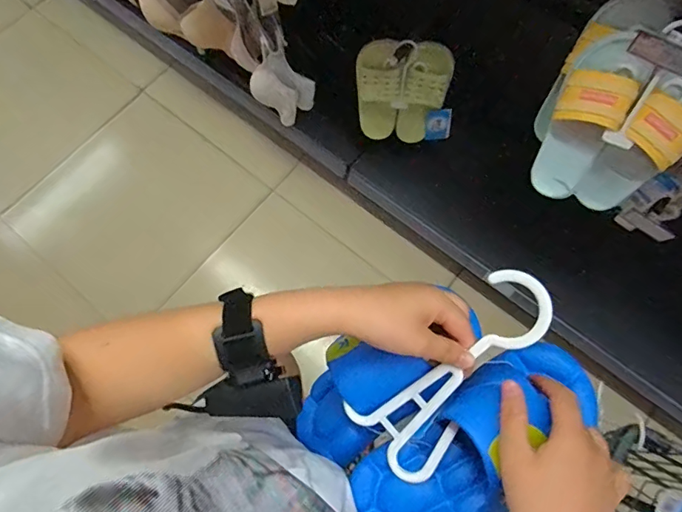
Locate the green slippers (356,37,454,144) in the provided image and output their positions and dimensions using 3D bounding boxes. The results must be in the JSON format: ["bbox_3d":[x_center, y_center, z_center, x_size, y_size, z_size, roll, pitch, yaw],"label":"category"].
[{"bbox_3d":[0.142,-0.368,1.091,0.202,0.253,0.089,-4,71,1],"label":"green slippers"}]

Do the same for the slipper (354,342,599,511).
[{"bbox_3d":[0.105,0.159,0.385,0.222,0.072,0.093,-44,74,3],"label":"slipper"}]

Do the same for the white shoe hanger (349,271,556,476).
[{"bbox_3d":[0.091,0.095,0.387,0.082,0.012,0.194,42,107,15],"label":"white shoe hanger"}]

